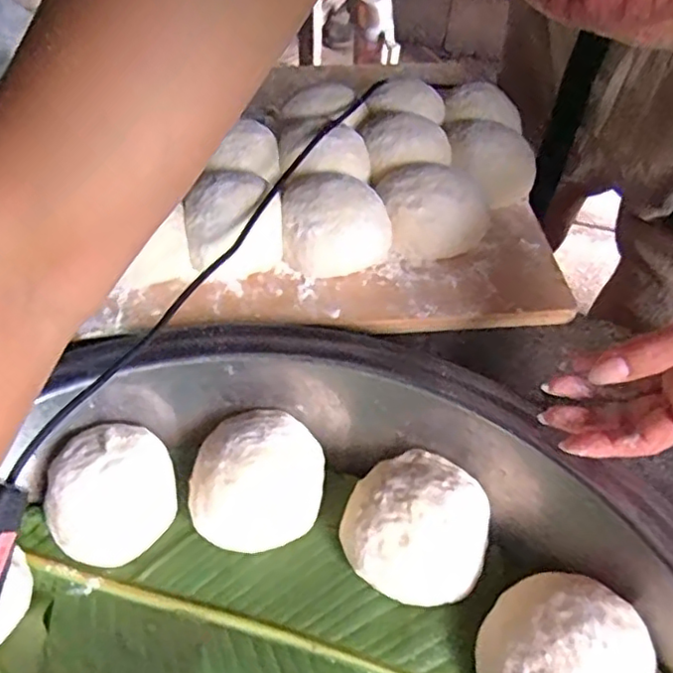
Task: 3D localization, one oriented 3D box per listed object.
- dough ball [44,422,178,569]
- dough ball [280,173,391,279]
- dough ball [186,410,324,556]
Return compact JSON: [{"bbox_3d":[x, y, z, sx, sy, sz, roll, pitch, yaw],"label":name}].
[{"bbox_3d":[-0.154,0.104,0.430,0.077,0.054,0.089,7,50,7],"label":"dough ball"},{"bbox_3d":[0.000,-0.091,0.496,0.085,0.057,0.079,0,51,0],"label":"dough ball"},{"bbox_3d":[-0.056,0.101,0.443,0.088,0.053,0.097,12,51,11],"label":"dough ball"}]

